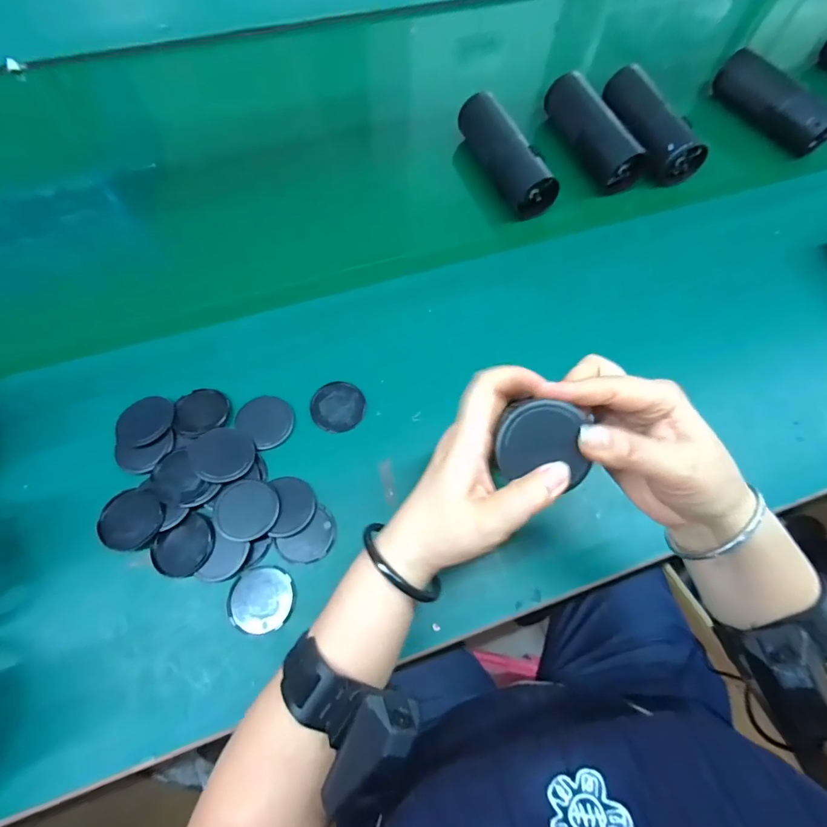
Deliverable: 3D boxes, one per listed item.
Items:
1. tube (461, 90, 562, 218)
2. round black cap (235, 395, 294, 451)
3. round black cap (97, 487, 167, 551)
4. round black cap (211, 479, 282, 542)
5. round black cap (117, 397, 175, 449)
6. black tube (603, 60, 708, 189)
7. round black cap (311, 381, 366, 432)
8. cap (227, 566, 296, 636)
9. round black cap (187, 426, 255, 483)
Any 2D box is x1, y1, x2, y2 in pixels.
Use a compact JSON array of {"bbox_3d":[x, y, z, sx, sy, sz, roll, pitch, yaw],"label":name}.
[{"bbox_3d":[0.106,-0.311,0.534,0.041,0.042,0.173,-22,68,-12],"label":"tube"},{"bbox_3d":[-0.133,0.005,0.411,0.052,0.007,0.046,40,70,14],"label":"round black cap"},{"bbox_3d":[-0.227,0.084,0.365,0.046,0.009,0.046,1,65,-3],"label":"round black cap"},{"bbox_3d":[-0.135,0.078,0.367,0.050,0.007,0.047,1,65,-3],"label":"round black cap"},{"bbox_3d":[-0.241,0.006,0.405,0.050,0.006,0.046,1,65,-3],"label":"round black cap"},{"bbox_3d":[0.292,-0.363,0.567,0.051,0.056,0.167,-18,68,-11],"label":"black tube"},{"bbox_3d":[-0.069,-0.006,0.420,0.049,0.005,0.048,1,65,-3],"label":"round black cap"},{"bbox_3d":[-0.118,0.145,0.351,0.050,0.004,0.048,1,65,-3],"label":"cap"},{"bbox_3d":[-0.162,0.034,0.384,0.049,0.007,0.049,7,58,-11],"label":"round black cap"}]

